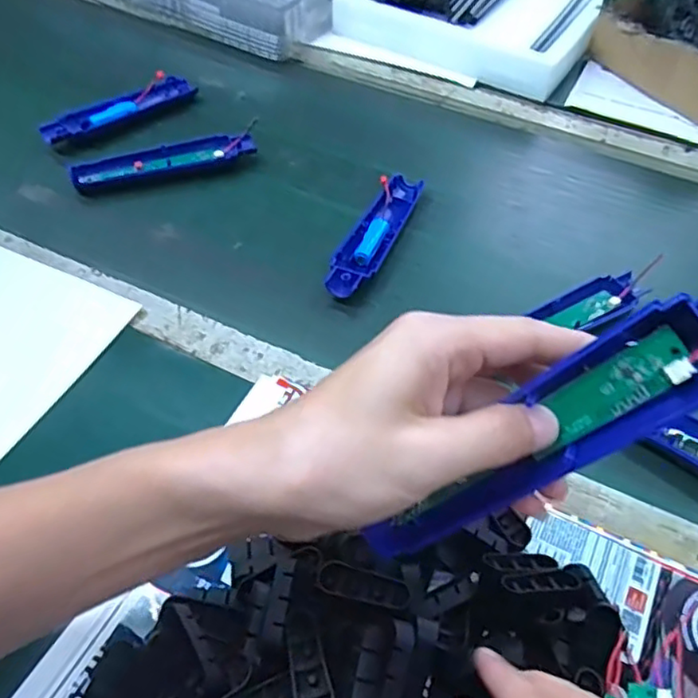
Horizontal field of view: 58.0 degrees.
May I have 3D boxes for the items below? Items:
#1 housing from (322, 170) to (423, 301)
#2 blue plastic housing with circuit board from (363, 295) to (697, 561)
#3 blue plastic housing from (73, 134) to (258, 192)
[{"bbox_3d":[0.024,-0.097,0.564,0.037,0.024,0.169,22,55,13],"label":"housing"},{"bbox_3d":[0.080,0.031,0.246,0.180,0.014,0.039,-38,66,21],"label":"blue plastic housing with circuit board"},{"bbox_3d":[-0.181,-0.187,0.617,0.172,0.018,0.038,-17,52,-17],"label":"blue plastic housing"}]

